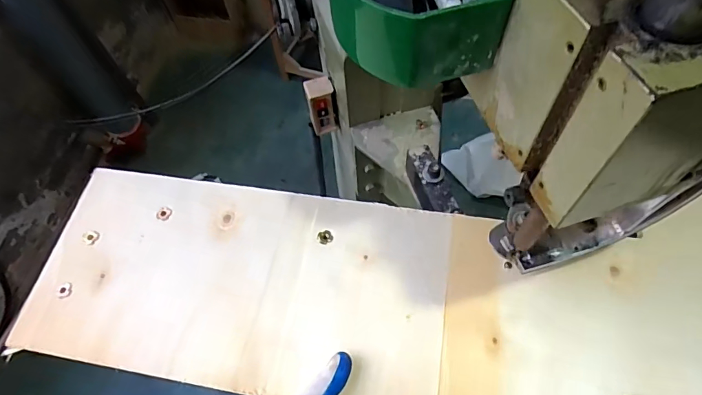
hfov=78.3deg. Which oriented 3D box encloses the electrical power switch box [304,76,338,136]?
[{"bbox_3d":[-0.056,-0.174,0.829,0.051,0.116,0.041,-12,59,-4],"label":"electrical power switch box"}]

